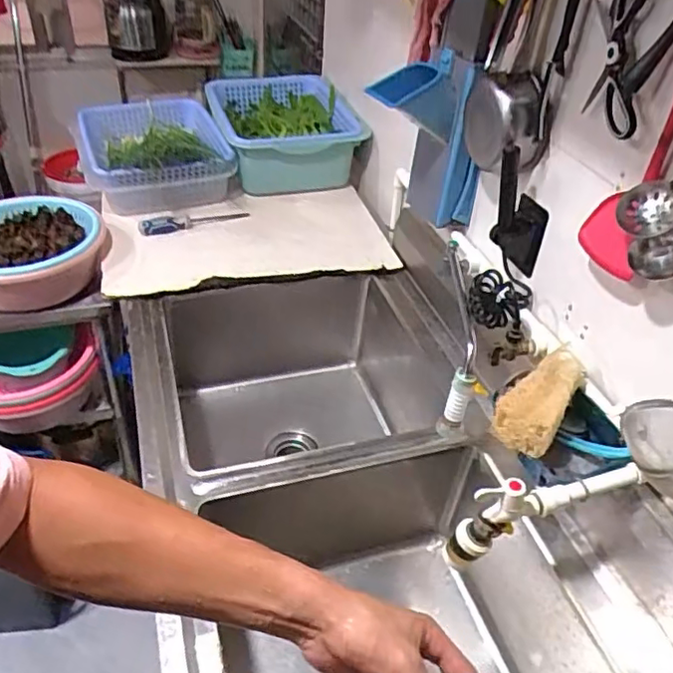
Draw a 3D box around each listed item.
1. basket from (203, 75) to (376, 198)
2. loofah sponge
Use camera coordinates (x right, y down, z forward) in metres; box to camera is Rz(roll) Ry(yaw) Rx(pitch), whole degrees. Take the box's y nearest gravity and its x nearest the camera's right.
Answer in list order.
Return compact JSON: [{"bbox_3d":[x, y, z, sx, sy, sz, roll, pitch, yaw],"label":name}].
[{"bbox_3d":[-0.150,-0.585,1.727,0.366,0.156,0.544,-10,42,-18],"label":"basket"},{"bbox_3d":[0.282,0.079,0.830,0.078,0.071,0.176,26,44,23],"label":"loofah sponge"}]

